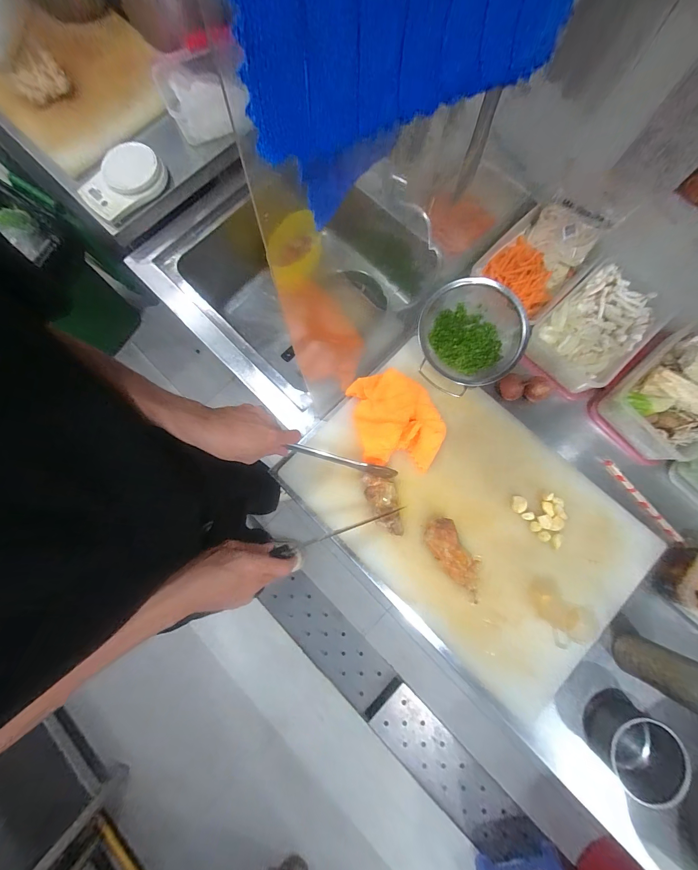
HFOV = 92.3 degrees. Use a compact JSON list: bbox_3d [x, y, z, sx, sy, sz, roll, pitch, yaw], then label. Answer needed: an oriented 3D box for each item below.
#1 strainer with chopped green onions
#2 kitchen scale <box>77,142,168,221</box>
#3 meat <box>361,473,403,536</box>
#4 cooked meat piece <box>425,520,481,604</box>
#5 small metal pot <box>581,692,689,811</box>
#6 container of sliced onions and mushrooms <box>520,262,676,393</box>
[{"bbox_3d":[0.222,-0.180,0.628,0.190,0.069,0.208,0,78,-1],"label":"strainer with chopped green onions"},{"bbox_3d":[-0.517,-0.582,0.766,0.140,0.046,0.182,43,80,8],"label":"kitchen scale"},{"bbox_3d":[0.062,0.121,0.595,0.055,0.035,0.113,-12,78,-3],"label":"meat"},{"bbox_3d":[0.188,0.213,0.582,0.061,0.025,0.138,-38,81,-8],"label":"cooked meat piece"},{"bbox_3d":[0.446,0.486,0.528,0.109,0.066,0.111,0,78,-1],"label":"small metal pot"},{"bbox_3d":[0.481,-0.207,0.656,0.233,0.066,0.167,-41,81,-9],"label":"container of sliced onions and mushrooms"}]

